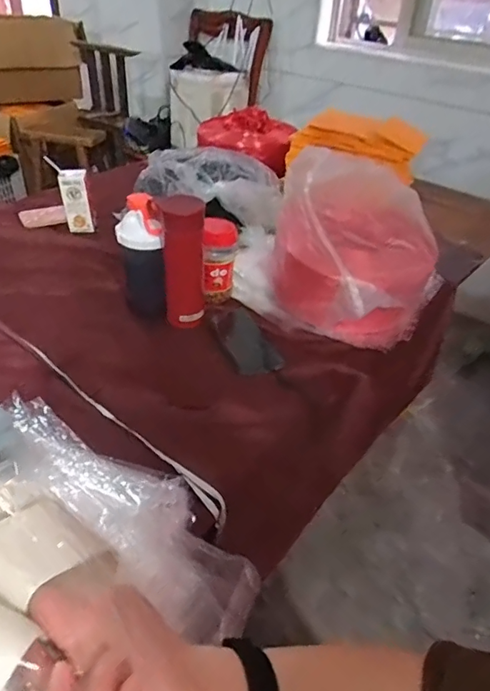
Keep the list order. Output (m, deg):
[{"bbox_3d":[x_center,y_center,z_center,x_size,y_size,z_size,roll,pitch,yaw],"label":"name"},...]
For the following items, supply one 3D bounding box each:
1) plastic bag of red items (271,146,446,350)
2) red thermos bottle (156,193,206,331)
[{"bbox_3d":[0.192,-0.164,0.860,0.269,0.238,0.249,14,39,13],"label":"plastic bag of red items"},{"bbox_3d":[-0.099,-0.137,0.799,0.067,0.214,0.082,2,38,-3],"label":"red thermos bottle"}]

